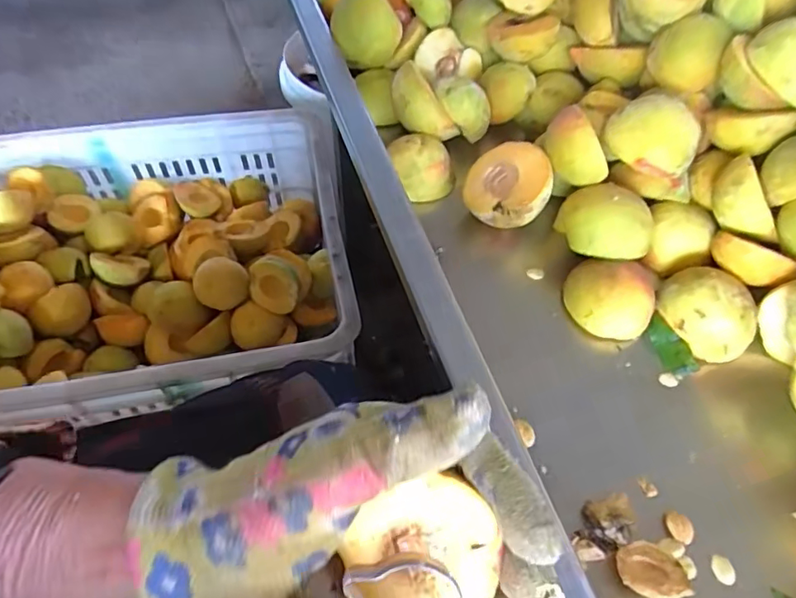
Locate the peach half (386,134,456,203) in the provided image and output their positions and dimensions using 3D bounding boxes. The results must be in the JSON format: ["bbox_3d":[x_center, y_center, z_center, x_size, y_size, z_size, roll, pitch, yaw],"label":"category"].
[{"bbox_3d":[0.019,-0.106,0.426,0.047,0.030,0.050,-12,56,-10],"label":"peach half"}]

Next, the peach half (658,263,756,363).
[{"bbox_3d":[0.202,0.006,0.348,0.049,0.030,0.060,-35,63,-23],"label":"peach half"}]

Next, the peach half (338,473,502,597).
[{"bbox_3d":[0.009,0.090,0.187,0.049,0.033,0.043,-13,56,-10],"label":"peach half"}]

